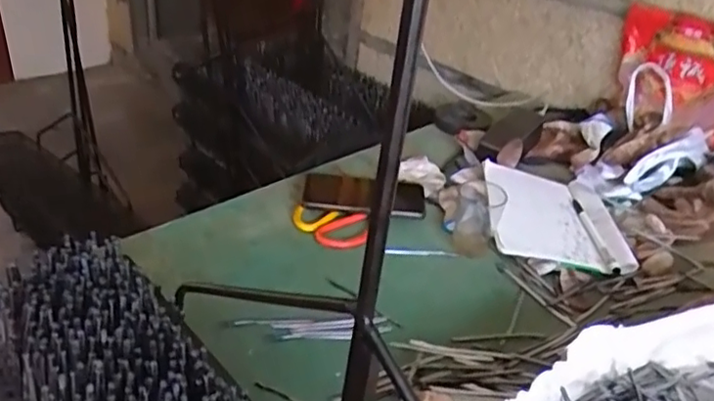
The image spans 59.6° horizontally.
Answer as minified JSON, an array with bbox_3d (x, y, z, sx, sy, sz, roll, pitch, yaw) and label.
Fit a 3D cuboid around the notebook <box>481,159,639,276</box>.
[{"bbox_3d":[0.256,0.008,0.821,0.180,0.040,0.203,13,34,-1],"label":"notebook"}]

